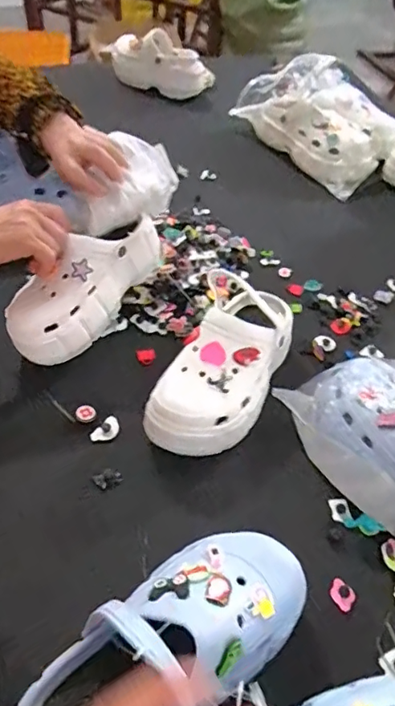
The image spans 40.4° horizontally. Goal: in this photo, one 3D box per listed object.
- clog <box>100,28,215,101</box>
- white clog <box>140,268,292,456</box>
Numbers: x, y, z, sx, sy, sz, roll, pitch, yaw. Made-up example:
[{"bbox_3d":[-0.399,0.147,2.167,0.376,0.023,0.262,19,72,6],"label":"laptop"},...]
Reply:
[{"bbox_3d":[-0.081,-0.642,1.187,0.242,0.117,0.100,12,46,-10],"label":"clog"},{"bbox_3d":[0.035,0.010,0.643,0.118,0.108,0.245,19,49,13],"label":"white clog"}]

